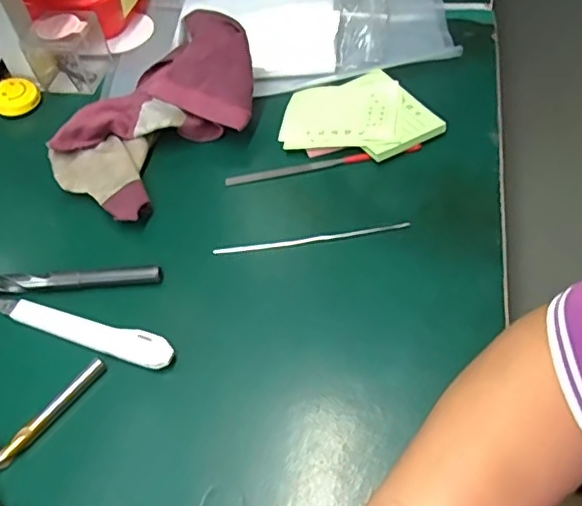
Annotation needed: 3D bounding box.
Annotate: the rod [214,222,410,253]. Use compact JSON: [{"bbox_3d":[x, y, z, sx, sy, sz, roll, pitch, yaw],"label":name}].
[{"bbox_3d":[0.015,-0.011,0.428,0.142,0.004,0.009,-6,53,0],"label":"rod"}]

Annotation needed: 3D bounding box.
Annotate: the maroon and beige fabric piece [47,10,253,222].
[{"bbox_3d":[-0.106,-0.113,0.490,0.190,0.056,0.125,-44,61,-10],"label":"maroon and beige fabric piece"}]

